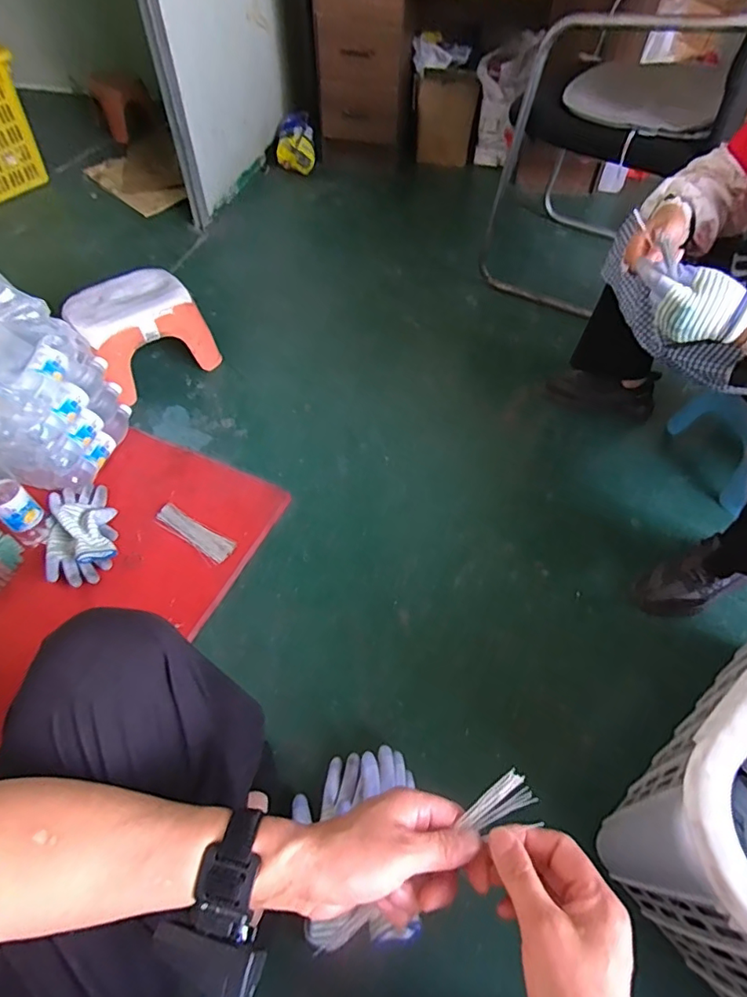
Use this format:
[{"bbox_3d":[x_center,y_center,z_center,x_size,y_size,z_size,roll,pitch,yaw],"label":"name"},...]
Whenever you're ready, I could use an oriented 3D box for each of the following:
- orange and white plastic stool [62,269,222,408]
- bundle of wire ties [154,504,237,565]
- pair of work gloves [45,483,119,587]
[{"bbox_3d":[-0.579,-0.418,1.246,0.280,0.193,0.267,-32,60,-22],"label":"orange and white plastic stool"},{"bbox_3d":[-0.361,0.064,0.990,0.187,0.024,0.045,28,58,18],"label":"bundle of wire ties"},{"bbox_3d":[-0.567,0.058,0.958,0.122,0.053,0.227,-13,55,-11],"label":"pair of work gloves"}]

